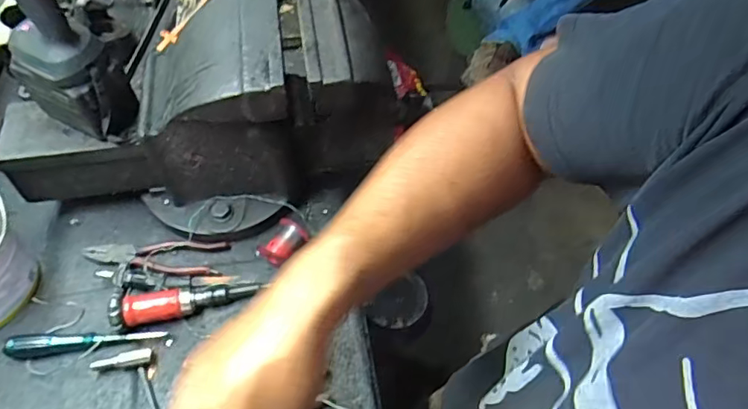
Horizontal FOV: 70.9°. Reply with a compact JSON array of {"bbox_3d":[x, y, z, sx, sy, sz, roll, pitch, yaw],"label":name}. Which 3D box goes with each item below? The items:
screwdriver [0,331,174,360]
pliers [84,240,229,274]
[{"bbox_3d":[-0.369,0.172,0.672,0.189,0.025,0.028,-5,56,-4],"label":"screwdriver"},{"bbox_3d":[-0.315,0.076,0.754,0.200,0.011,0.051,1,56,0],"label":"pliers"}]

